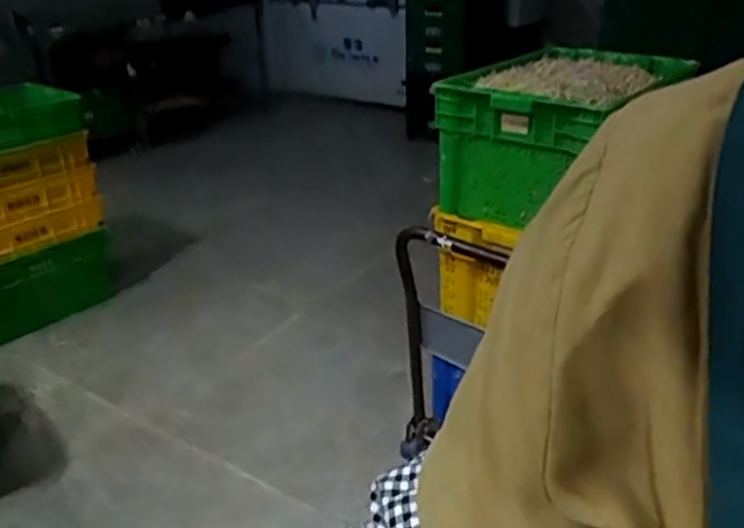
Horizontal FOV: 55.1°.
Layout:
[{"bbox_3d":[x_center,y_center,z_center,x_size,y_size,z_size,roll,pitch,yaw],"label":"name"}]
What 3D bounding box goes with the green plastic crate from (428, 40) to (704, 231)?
[{"bbox_3d":[0.445,-0.334,1.728,0.371,0.268,0.579,18,32,32],"label":"green plastic crate"}]

